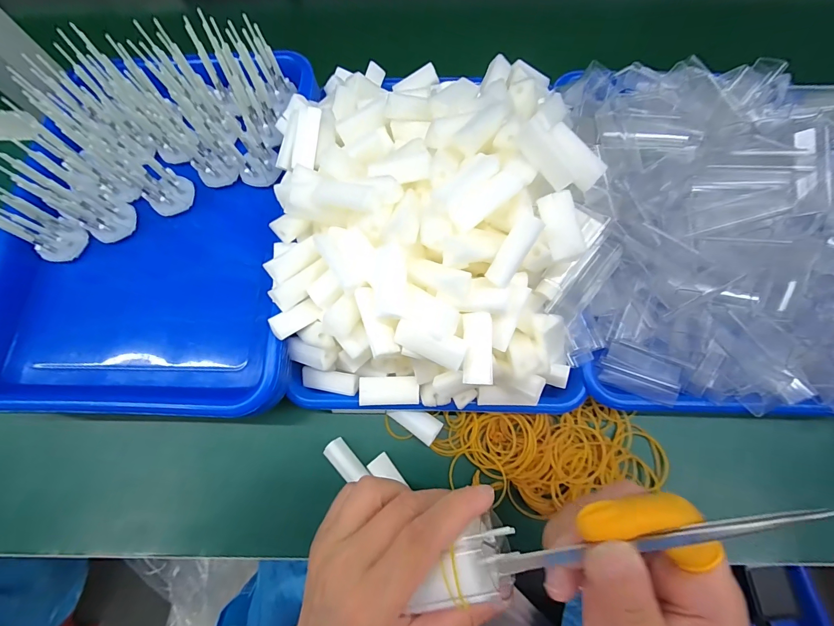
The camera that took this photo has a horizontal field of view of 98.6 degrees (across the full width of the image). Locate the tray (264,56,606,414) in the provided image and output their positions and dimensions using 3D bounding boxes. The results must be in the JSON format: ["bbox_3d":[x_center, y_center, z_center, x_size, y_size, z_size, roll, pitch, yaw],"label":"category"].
[{"bbox_3d":[0.010,-0.070,0.279,0.227,0.119,0.279,-1,72,1],"label":"tray"}]

